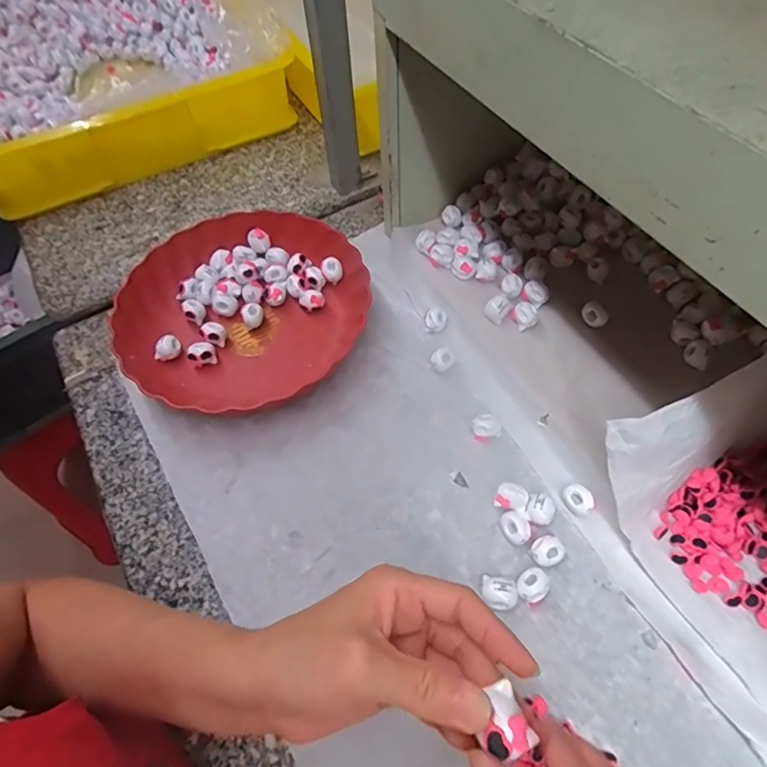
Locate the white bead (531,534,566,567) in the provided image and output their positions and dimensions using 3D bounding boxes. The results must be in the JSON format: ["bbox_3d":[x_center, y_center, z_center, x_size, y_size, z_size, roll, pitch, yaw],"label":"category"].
[{"bbox_3d":[0.126,0.130,0.385,0.025,0.019,0.021,-20,60,-9],"label":"white bead"}]

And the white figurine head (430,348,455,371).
[{"bbox_3d":[0.057,-0.023,0.480,0.021,0.013,0.020,-1,59,2],"label":"white figurine head"}]

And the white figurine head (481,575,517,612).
[{"bbox_3d":[0.085,0.156,0.369,0.024,0.018,0.020,13,61,10],"label":"white figurine head"}]

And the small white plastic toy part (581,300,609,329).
[{"bbox_3d":[0.205,-0.067,0.483,0.025,0.019,0.016,29,62,18],"label":"small white plastic toy part"}]

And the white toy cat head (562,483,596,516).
[{"bbox_3d":[0.157,0.095,0.403,0.018,0.019,0.024,-29,62,-14],"label":"white toy cat head"}]

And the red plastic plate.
[{"bbox_3d":[-0.140,-0.077,0.503,0.244,0.045,0.232,-39,65,-19],"label":"red plastic plate"}]

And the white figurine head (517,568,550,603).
[{"bbox_3d":[0.110,0.151,0.370,0.024,0.019,0.020,-39,65,-19],"label":"white figurine head"}]

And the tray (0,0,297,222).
[{"bbox_3d":[-0.445,-0.530,0.737,0.431,0.118,0.637,-30,62,-14],"label":"tray"}]

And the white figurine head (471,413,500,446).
[{"bbox_3d":[0.091,0.039,0.439,0.026,0.017,0.022,-27,62,-13],"label":"white figurine head"}]

